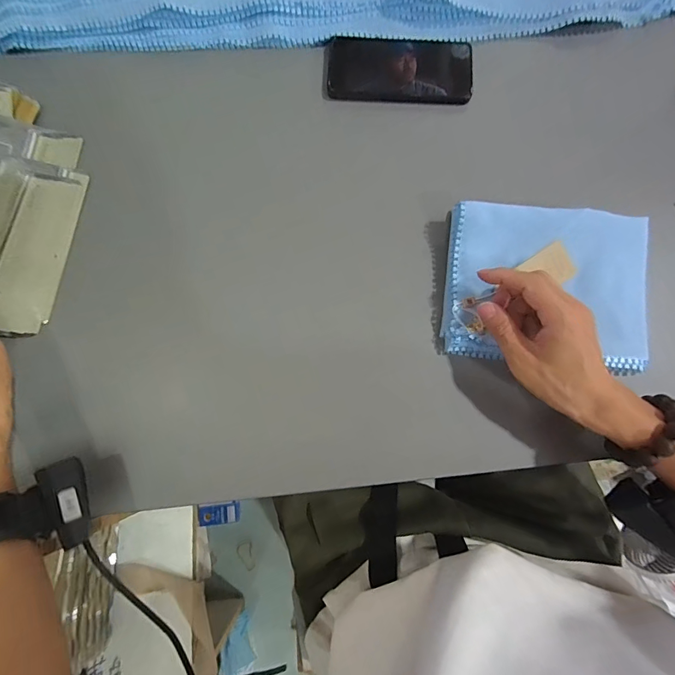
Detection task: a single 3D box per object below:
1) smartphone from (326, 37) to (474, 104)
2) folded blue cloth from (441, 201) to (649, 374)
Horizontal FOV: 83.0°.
[{"bbox_3d":[0.072,-0.304,0.434,0.166,0.017,0.071,0,79,0],"label":"smartphone"},{"bbox_3d":[0.209,-0.055,0.378,0.194,0.039,0.153,4,79,1],"label":"folded blue cloth"}]

